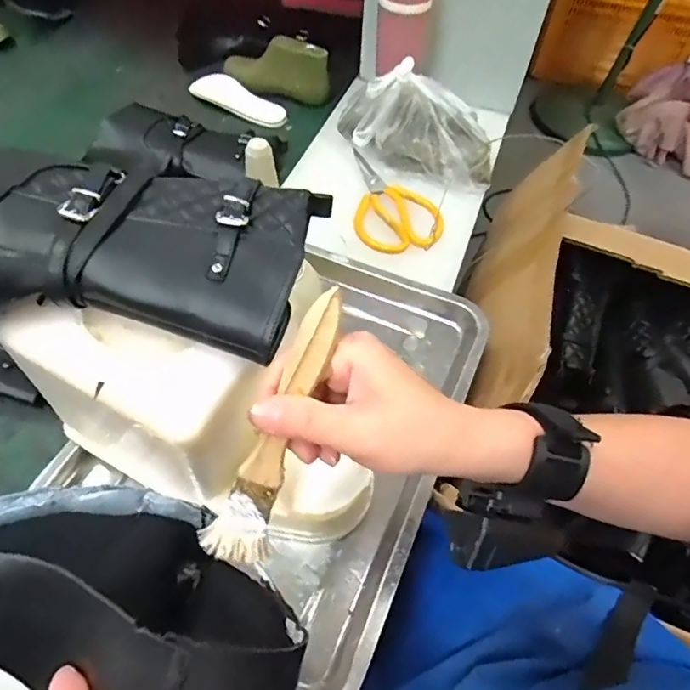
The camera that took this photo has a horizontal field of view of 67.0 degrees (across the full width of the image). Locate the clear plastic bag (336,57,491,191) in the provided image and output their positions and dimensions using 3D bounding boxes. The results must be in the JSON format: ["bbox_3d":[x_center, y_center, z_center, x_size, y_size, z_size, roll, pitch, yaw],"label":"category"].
[{"bbox_3d":[0.086,-0.268,0.640,0.205,0.089,0.081,17,57,8],"label":"clear plastic bag"}]

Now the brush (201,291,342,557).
[{"bbox_3d":[-0.030,0.040,0.250,0.030,0.015,0.137,25,98,13],"label":"brush"}]

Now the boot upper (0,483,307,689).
[{"bbox_3d":[-0.102,0.093,0.208,0.174,0.085,0.089,21,58,11],"label":"boot upper"}]

